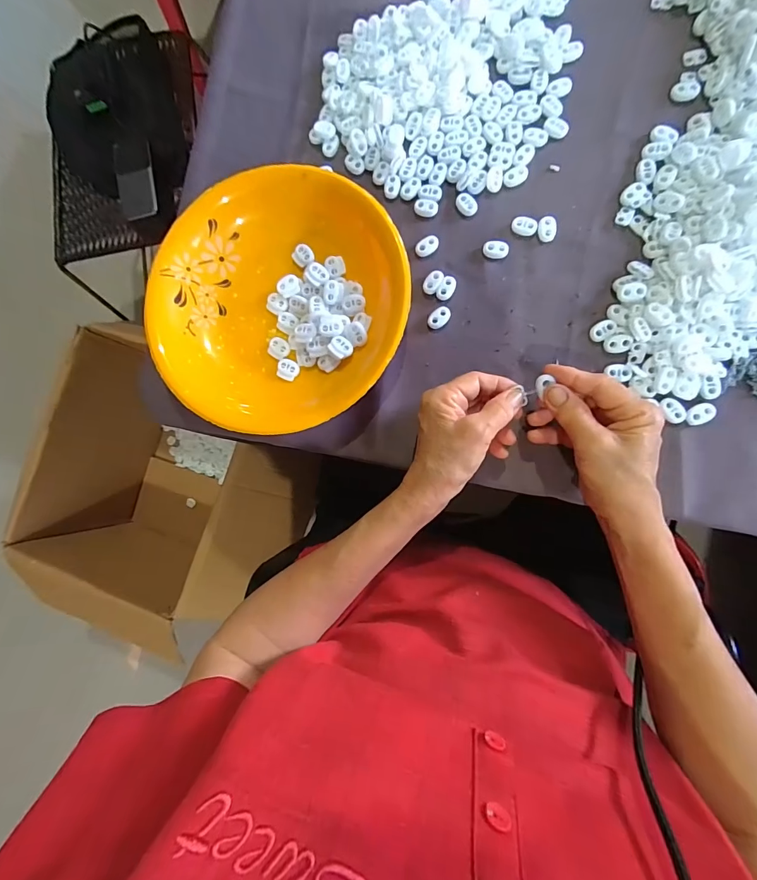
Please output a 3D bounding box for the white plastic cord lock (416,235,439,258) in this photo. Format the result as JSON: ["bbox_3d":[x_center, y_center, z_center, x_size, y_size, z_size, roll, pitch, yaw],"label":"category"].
[{"bbox_3d":[0.046,-0.182,0.373,0.023,0.004,0.015,-36,81,3],"label":"white plastic cord lock"}]

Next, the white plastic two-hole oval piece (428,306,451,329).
[{"bbox_3d":[0.056,-0.113,0.368,0.015,0.004,0.023,45,92,9],"label":"white plastic two-hole oval piece"}]

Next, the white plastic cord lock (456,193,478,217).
[{"bbox_3d":[0.082,-0.219,0.370,0.017,0.004,0.023,-33,81,4],"label":"white plastic cord lock"}]

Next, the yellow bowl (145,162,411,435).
[{"bbox_3d":[-0.093,-0.125,0.370,0.233,0.038,0.230,-1,85,8],"label":"yellow bowl"}]

